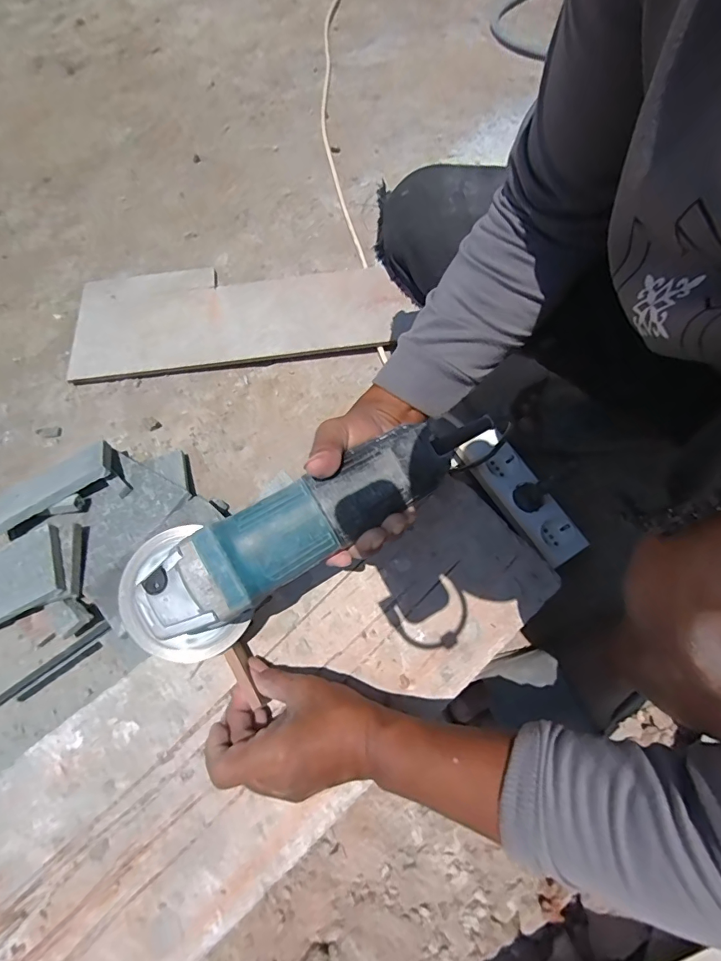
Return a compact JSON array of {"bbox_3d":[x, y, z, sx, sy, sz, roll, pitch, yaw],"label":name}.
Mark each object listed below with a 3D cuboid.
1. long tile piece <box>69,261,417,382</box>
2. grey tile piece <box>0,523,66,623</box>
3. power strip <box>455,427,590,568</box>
[{"bbox_3d":[-0.182,-0.258,0.680,0.478,0.010,0.201,-6,62,-2],"label":"long tile piece"},{"bbox_3d":[-0.394,0.113,0.484,0.151,0.015,0.092,-29,66,4],"label":"grey tile piece"},{"bbox_3d":[0.191,0.019,0.538,0.065,0.032,0.177,-29,72,-15],"label":"power strip"}]

